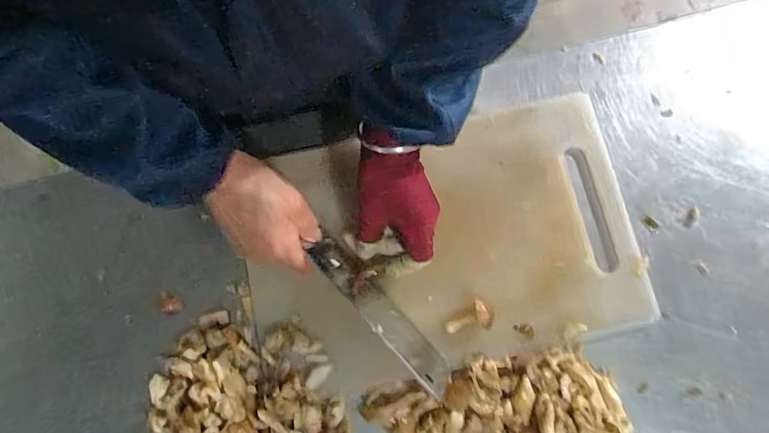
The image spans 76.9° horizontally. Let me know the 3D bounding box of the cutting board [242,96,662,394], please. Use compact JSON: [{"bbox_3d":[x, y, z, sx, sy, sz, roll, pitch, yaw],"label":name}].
[{"bbox_3d":[0.057,0.027,0.484,0.378,0.026,0.244,-14,77,-2],"label":"cutting board"}]

